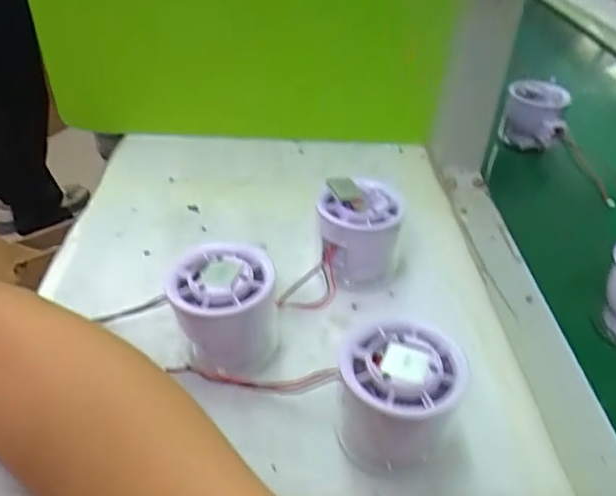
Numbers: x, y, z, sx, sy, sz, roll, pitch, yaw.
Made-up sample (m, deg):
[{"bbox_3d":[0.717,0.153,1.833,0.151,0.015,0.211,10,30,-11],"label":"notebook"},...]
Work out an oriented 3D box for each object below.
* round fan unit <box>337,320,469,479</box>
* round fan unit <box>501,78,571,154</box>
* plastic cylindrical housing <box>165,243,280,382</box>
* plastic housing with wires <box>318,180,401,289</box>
[{"bbox_3d":[0.043,0.072,0.267,0.058,0.056,0.051,15,40,16],"label":"round fan unit"},{"bbox_3d":[0.226,-0.128,0.563,0.055,0.066,0.058,12,39,12],"label":"round fan unit"},{"bbox_3d":[-0.045,0.035,0.310,0.056,0.055,0.057,1,38,-1],"label":"plastic cylindrical housing"},{"bbox_3d":[0.035,-0.012,0.372,0.052,0.062,0.051,10,38,10],"label":"plastic housing with wires"}]

